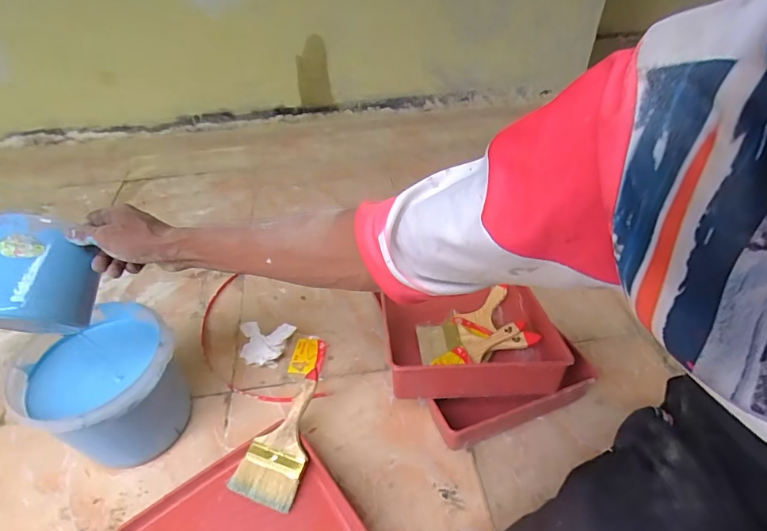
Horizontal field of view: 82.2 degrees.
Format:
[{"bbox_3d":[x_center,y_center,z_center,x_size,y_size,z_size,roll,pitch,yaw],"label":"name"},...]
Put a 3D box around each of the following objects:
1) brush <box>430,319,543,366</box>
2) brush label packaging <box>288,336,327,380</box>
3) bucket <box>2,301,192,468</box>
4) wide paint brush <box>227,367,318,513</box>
[{"bbox_3d":[0.170,0.133,0.729,0.177,0.035,0.034,-13,45,-11],"label":"brush"},{"bbox_3d":[-0.147,0.176,0.849,0.061,0.016,0.097,1,44,4],"label":"brush label packaging"},{"bbox_3d":[-0.415,0.204,0.705,0.182,0.195,0.205,22,49,23],"label":"bucket"},{"bbox_3d":[-0.150,0.259,0.677,0.090,0.020,0.194,12,59,15],"label":"wide paint brush"}]

